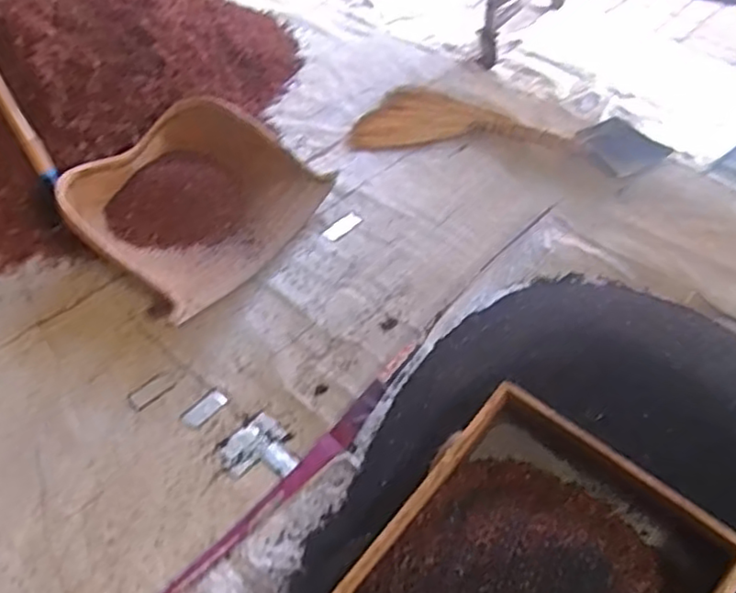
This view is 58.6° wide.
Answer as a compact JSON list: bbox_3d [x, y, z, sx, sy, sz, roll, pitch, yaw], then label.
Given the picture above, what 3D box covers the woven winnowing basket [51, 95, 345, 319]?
[{"bbox_3d":[-0.483,-0.277,1.865,0.513,0.215,0.658,26,56,21],"label":"woven winnowing basket"}]

